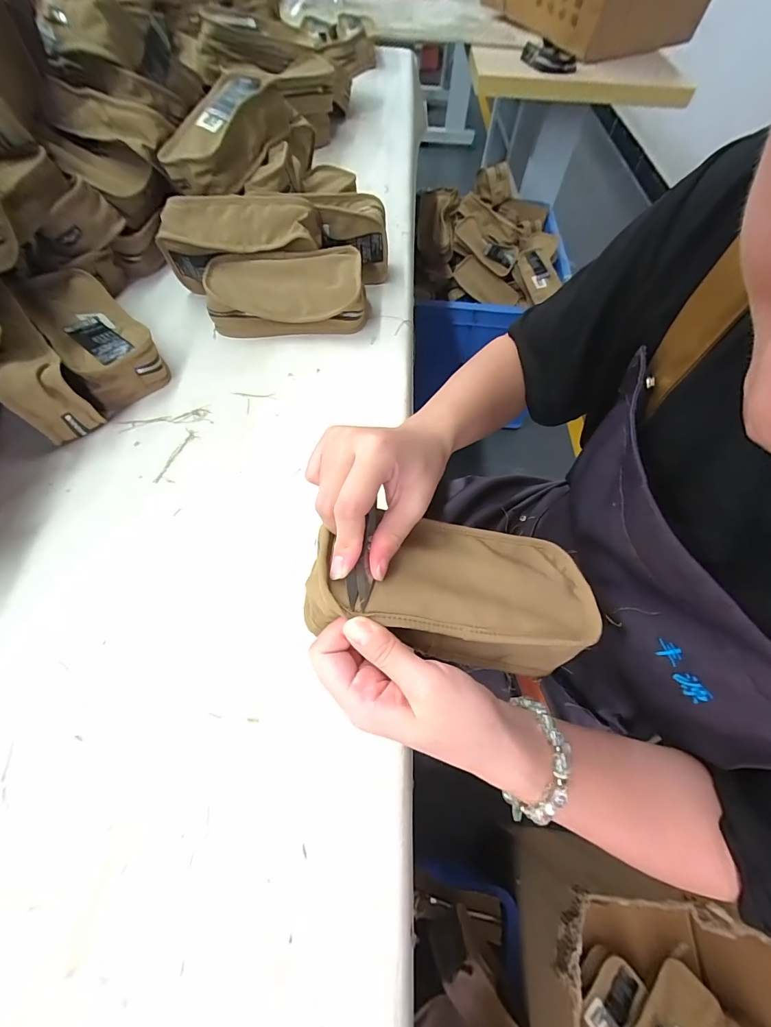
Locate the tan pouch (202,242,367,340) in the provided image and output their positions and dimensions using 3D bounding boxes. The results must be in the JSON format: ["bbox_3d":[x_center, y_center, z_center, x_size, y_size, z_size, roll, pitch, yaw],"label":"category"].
[{"bbox_3d":[-0.119,-0.271,0.471,0.186,0.065,0.079,0,61,-1],"label":"tan pouch"}]

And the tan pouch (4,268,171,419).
[{"bbox_3d":[-0.334,-0.207,0.439,0.084,0.054,0.195,-38,68,-19],"label":"tan pouch"}]

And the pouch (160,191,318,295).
[{"bbox_3d":[-0.177,-0.335,0.479,0.194,0.088,0.056,4,61,1],"label":"pouch"}]

